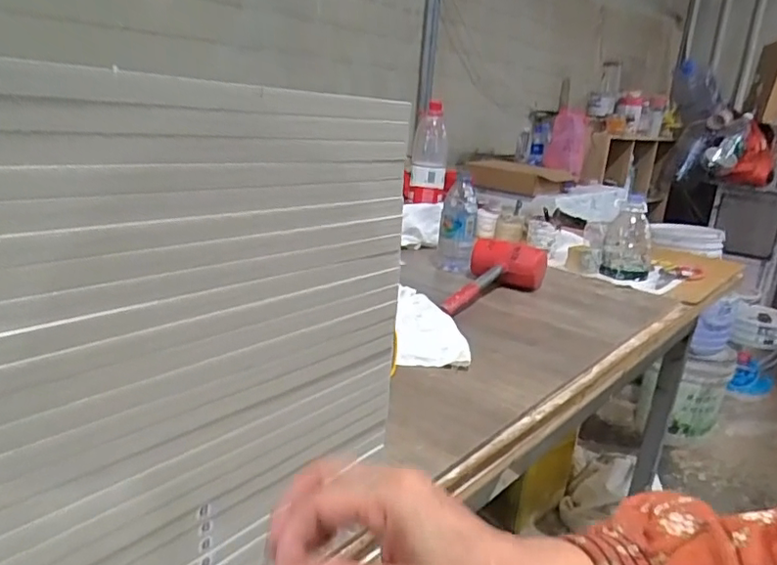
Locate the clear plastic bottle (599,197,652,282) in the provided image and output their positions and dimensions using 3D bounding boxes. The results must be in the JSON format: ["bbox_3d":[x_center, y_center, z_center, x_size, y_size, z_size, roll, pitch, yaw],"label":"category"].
[{"bbox_3d":[0.495,-0.087,1.171,0.097,0.144,0.106,12,18,22],"label":"clear plastic bottle"}]

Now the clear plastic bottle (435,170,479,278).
[{"bbox_3d":[0.135,-0.107,1.102,0.072,0.171,0.073,7,16,9],"label":"clear plastic bottle"}]

